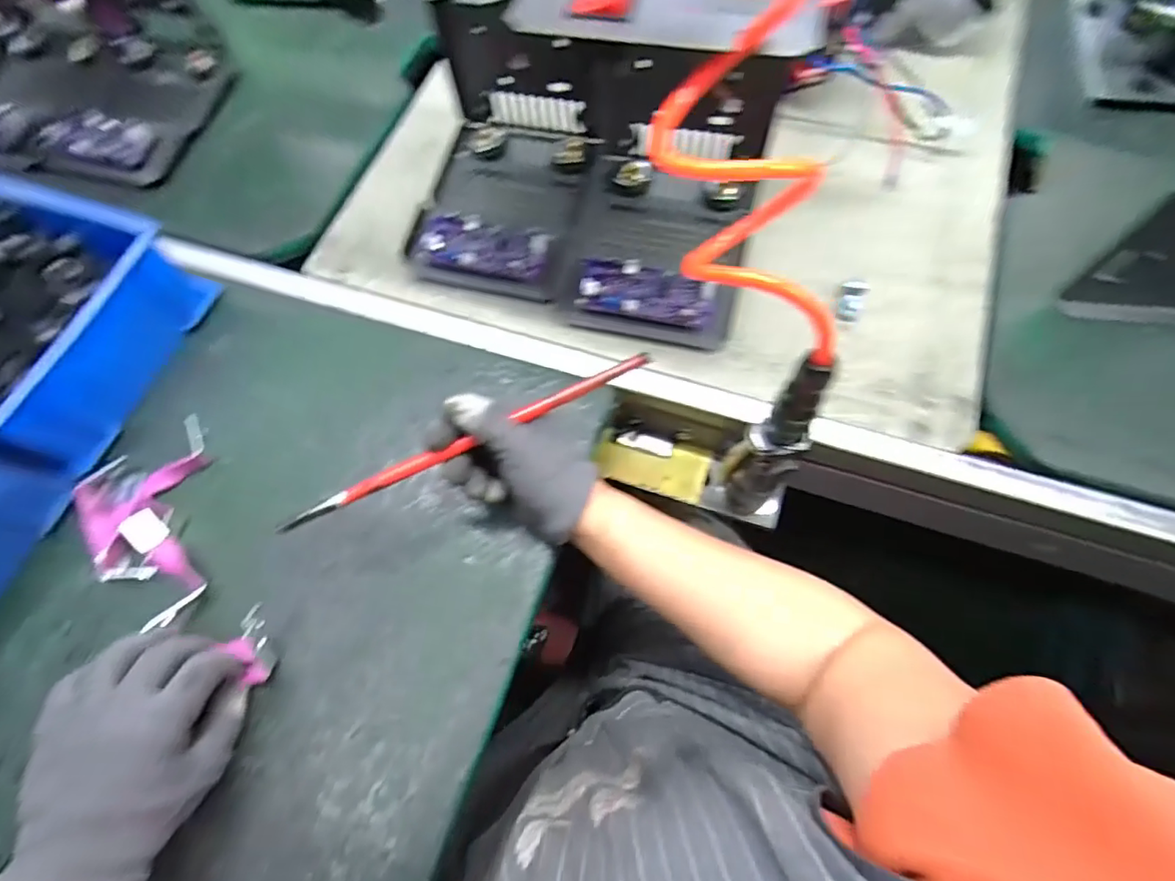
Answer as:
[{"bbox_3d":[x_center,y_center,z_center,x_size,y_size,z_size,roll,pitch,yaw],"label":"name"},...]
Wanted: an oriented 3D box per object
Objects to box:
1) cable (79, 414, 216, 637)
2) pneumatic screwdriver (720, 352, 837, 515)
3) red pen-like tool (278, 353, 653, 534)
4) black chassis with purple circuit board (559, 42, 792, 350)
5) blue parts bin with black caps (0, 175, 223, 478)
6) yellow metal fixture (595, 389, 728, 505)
[{"bbox_3d":[-0.336,0.068,0.420,0.093,0.019,0.153,-18,68,-5],"label":"cable"},{"bbox_3d":[0.128,0.010,0.389,0.026,0.208,0.040,-42,71,-11],"label":"pneumatic screwdriver"},{"bbox_3d":[-0.079,0.001,0.365,0.259,0.011,0.010,-25,69,-2],"label":"red pen-like tool"},{"bbox_3d":[0.062,-0.218,0.469,0.164,0.107,0.246,11,69,7],"label":"black chassis with purple circuit board"},{"bbox_3d":[-0.516,-0.113,0.465,0.307,0.080,0.205,19,70,10],"label":"blue parts bin with black caps"},{"bbox_3d":[0.066,0.003,0.491,0.094,0.046,0.066,17,71,11],"label":"yellow metal fixture"}]

